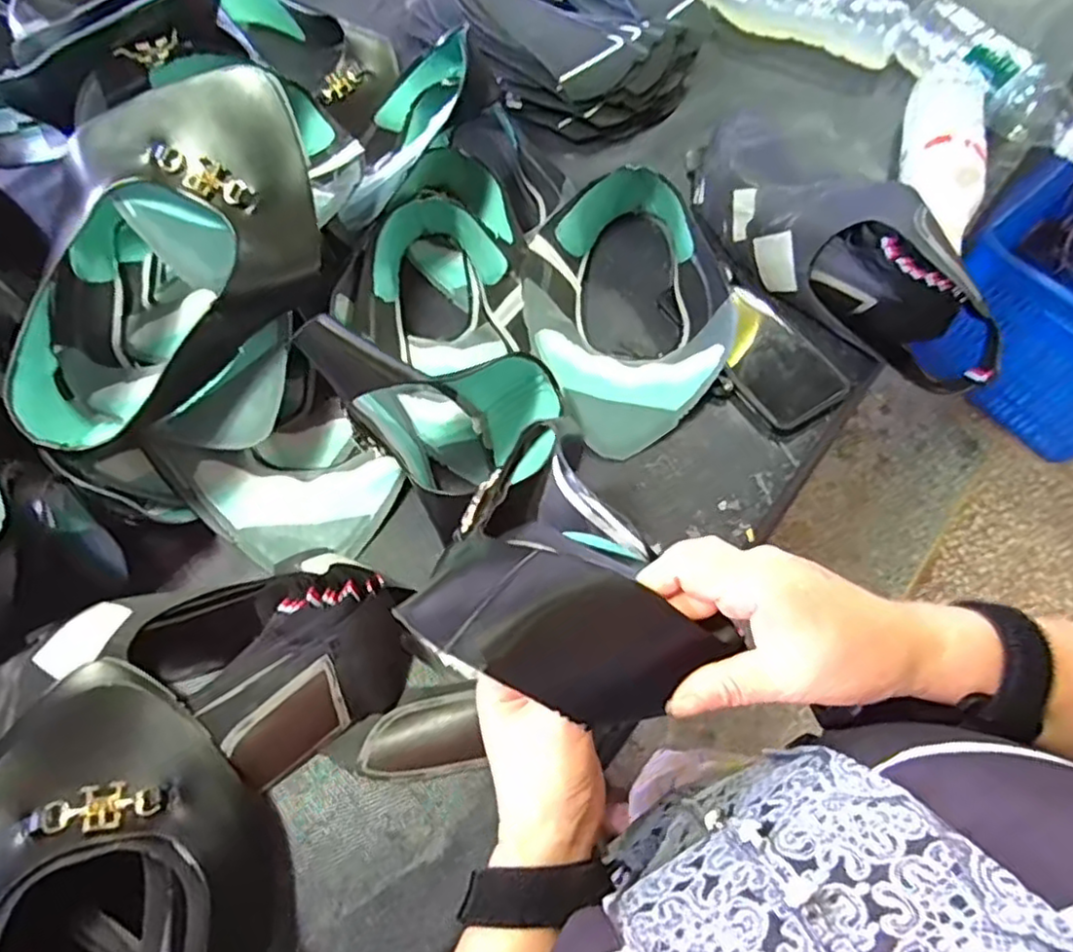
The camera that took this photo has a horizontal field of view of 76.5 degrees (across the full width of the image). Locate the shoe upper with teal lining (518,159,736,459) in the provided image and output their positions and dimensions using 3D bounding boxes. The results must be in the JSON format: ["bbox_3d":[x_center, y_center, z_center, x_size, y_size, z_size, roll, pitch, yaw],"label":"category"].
[{"bbox_3d":[0.072,-0.140,0.562,0.158,0.053,0.240,-14,66,-8],"label":"shoe upper with teal lining"}]

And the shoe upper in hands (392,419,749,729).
[{"bbox_3d":[0.001,0.047,0.323,0.117,0.081,0.150,-29,69,-14],"label":"shoe upper in hands"}]

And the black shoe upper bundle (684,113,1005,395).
[{"bbox_3d":[0.258,-0.208,0.585,0.130,0.070,0.335,-37,71,-17],"label":"black shoe upper bundle"}]

